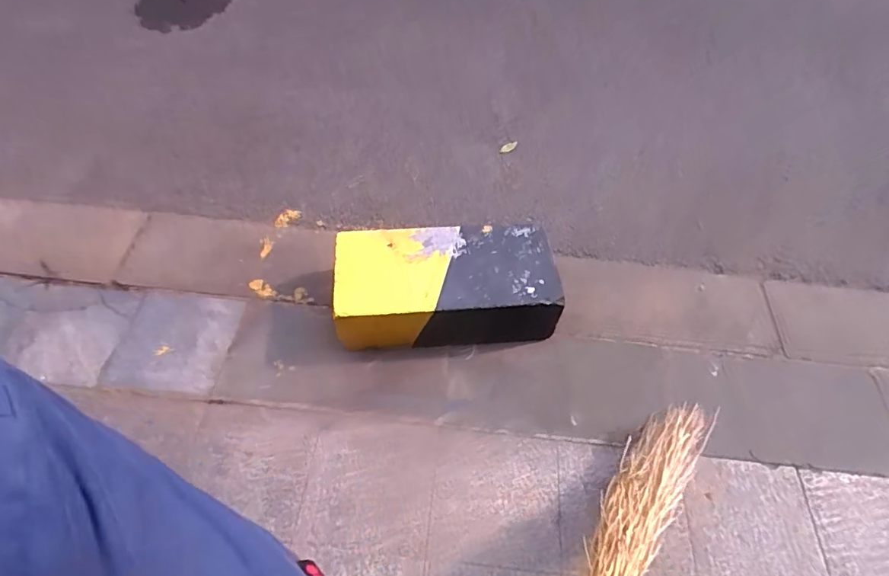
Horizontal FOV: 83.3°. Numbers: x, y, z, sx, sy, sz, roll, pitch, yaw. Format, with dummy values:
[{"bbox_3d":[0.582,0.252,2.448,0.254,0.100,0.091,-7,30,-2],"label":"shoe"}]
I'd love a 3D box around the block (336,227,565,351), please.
[{"bbox_3d":[0.000,-0.002,1.412,0.583,0.197,0.285,-2,54,-4],"label":"block"}]

